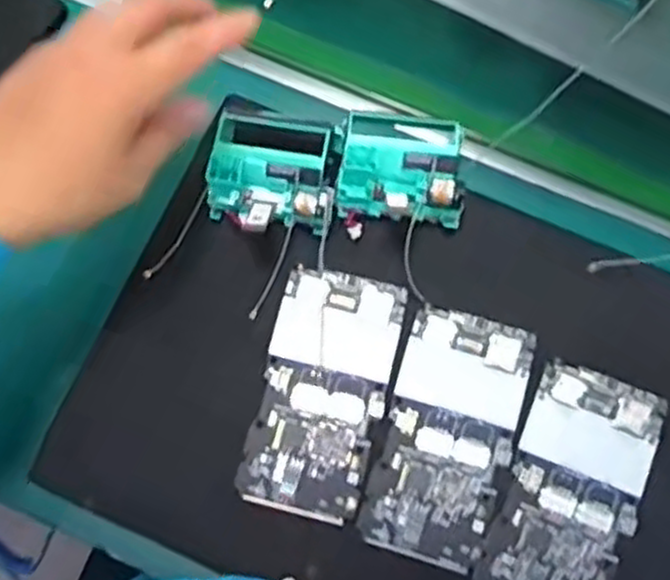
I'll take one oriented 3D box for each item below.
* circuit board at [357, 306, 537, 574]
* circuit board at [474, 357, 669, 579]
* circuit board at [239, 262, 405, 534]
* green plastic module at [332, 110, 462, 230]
[{"bbox_3d":[0.061,0.077,0.417,0.065,0.006,0.129,17,76,5],"label":"circuit board"},{"bbox_3d":[0.124,0.107,0.409,0.066,0.006,0.130,21,76,6],"label":"circuit board"},{"bbox_3d":[-0.007,0.054,0.423,0.066,0.004,0.129,14,75,4],"label":"circuit board"},{"bbox_3d":[0.038,-0.069,0.435,0.069,0.032,0.054,7,75,3],"label":"green plastic module"}]

